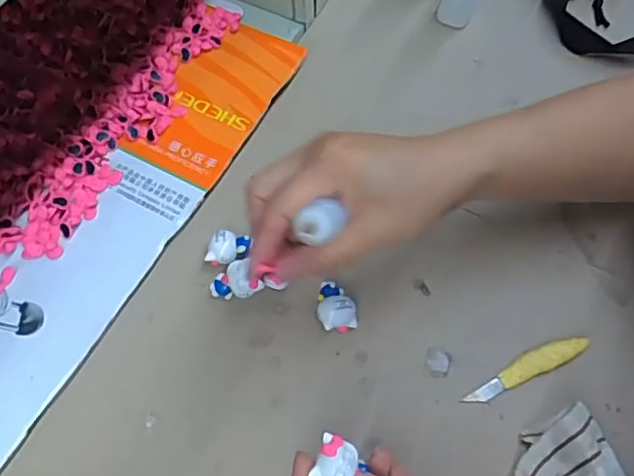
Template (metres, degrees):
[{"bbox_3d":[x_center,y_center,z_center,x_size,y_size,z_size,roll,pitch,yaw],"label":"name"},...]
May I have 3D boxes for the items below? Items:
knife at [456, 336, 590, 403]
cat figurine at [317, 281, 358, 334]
[{"bbox_3d":[0.136,0.085,0.383,0.089,0.013,0.017,-22,65,-12],"label":"knife"},{"bbox_3d":[0.013,0.047,0.395,0.024,0.017,0.031,-10,65,-7],"label":"cat figurine"}]

